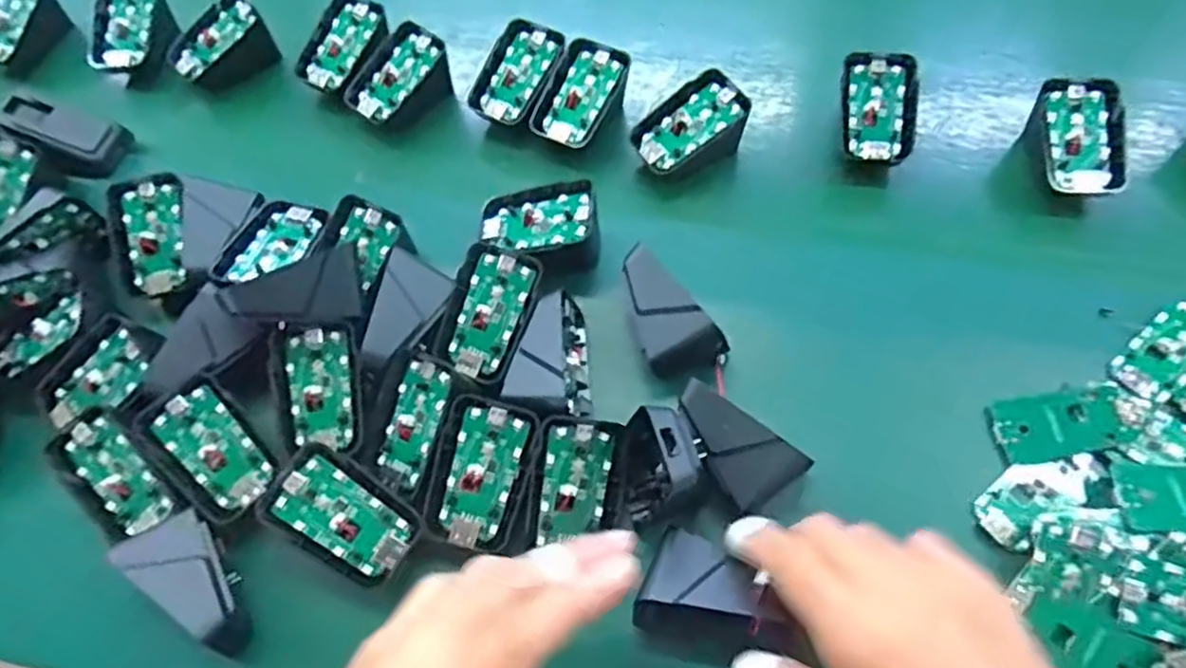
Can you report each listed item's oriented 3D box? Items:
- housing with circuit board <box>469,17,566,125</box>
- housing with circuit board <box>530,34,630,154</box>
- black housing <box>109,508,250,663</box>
[{"bbox_3d":[-0.050,-0.166,0.478,0.043,0.045,0.068,29,67,16],"label":"housing with circuit board"},{"bbox_3d":[-0.009,-0.150,0.465,0.043,0.043,0.066,29,67,16],"label":"housing with circuit board"},{"bbox_3d":[-0.183,0.115,0.328,0.033,0.026,0.068,-41,81,-17],"label":"black housing"}]

